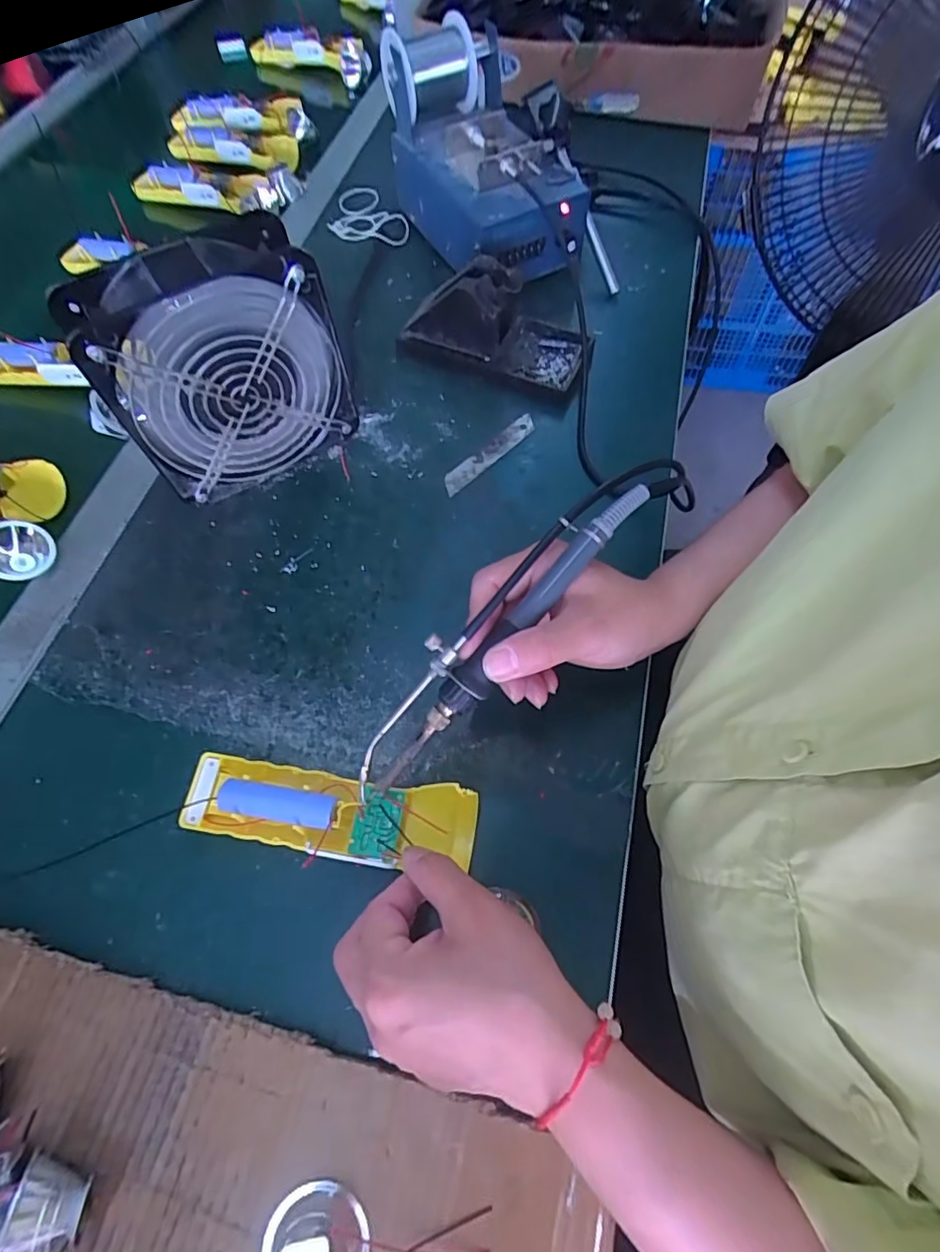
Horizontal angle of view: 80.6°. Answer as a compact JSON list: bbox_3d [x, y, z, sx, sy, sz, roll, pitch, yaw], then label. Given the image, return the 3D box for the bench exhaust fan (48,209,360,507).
[{"bbox_3d":[-0.163,-0.170,0.381,0.147,0.149,0.063,-25,65,-11],"label":"bench exhaust fan"}]

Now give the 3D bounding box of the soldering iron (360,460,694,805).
[{"bbox_3d":[0.022,-0.003,0.278,0.223,0.020,0.036,-46,70,0],"label":"soldering iron"}]

